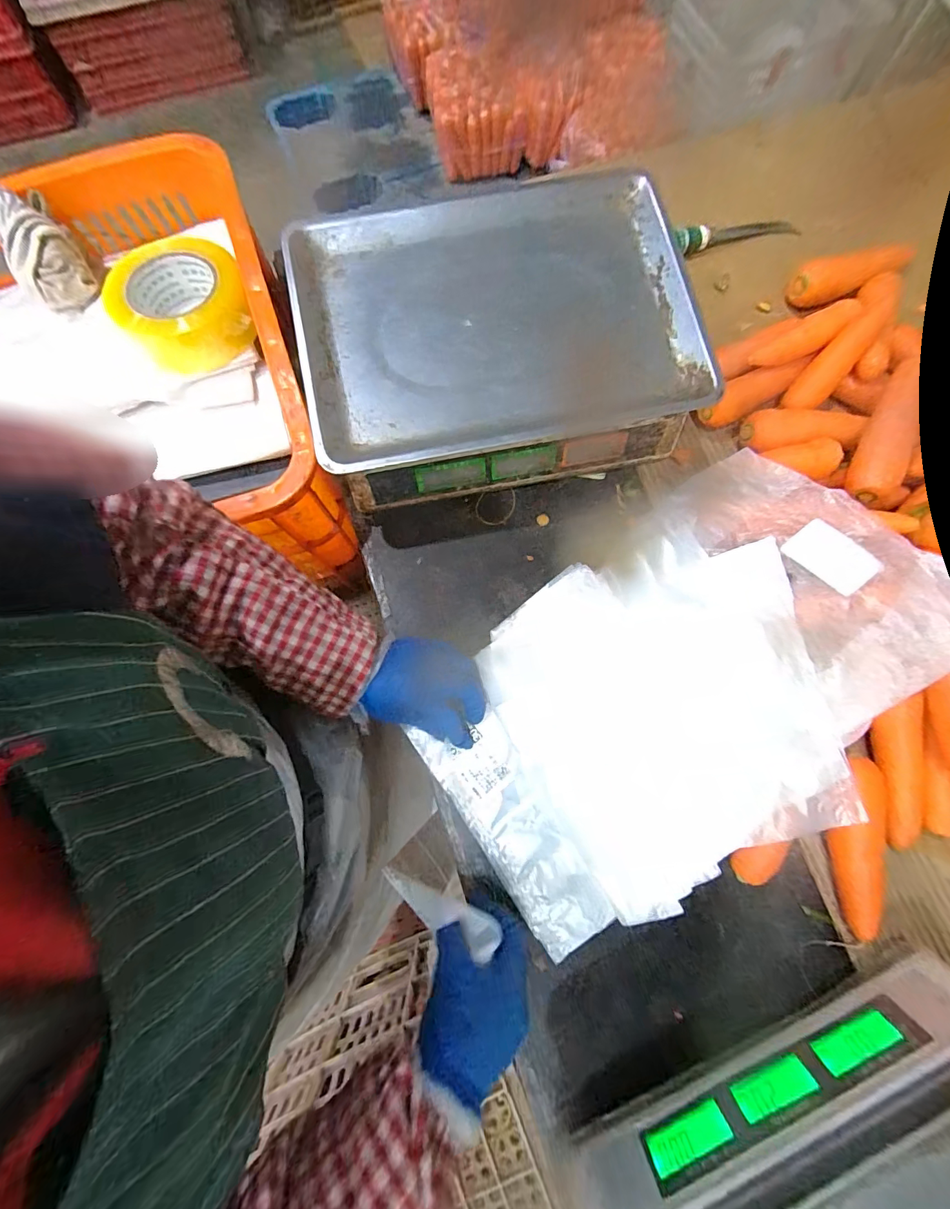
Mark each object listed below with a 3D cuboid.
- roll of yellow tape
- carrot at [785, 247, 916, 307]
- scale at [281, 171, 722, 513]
[{"bbox_3d":[-0.282,-0.294,0.427,0.115,0.048,0.112,0,78,-1],"label":"roll of yellow tape"},{"bbox_3d":[0.387,-0.341,0.457,0.116,0.034,0.035,-21,79,-5],"label":"carrot"},{"bbox_3d":[0.015,-0.240,0.424,0.331,0.117,0.243,-11,78,-3],"label":"scale"}]

